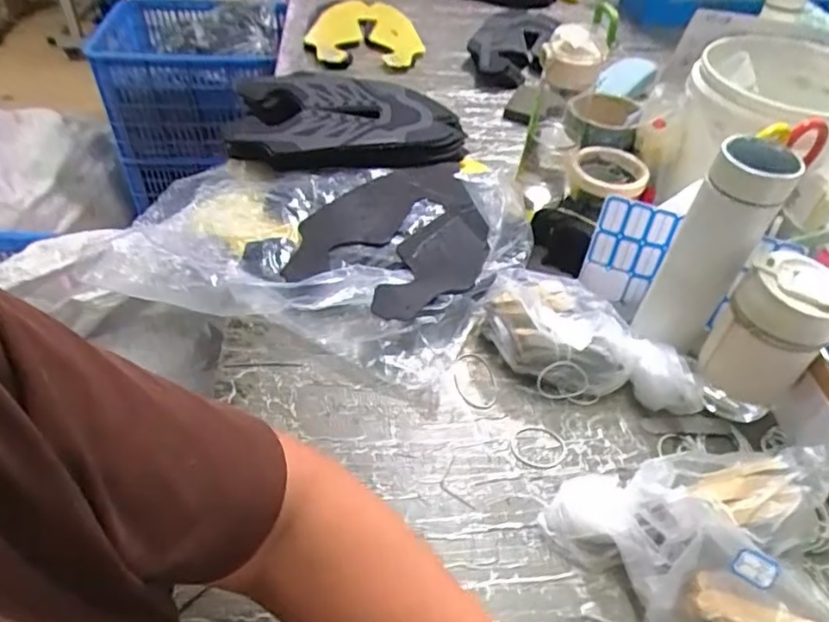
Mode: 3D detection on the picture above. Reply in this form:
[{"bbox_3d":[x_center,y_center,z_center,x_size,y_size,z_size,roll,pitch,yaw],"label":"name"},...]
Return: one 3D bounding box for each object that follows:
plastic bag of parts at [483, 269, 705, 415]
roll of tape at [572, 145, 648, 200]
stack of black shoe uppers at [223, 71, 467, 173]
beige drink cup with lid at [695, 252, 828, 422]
[{"bbox_3d":[0.176,0.029,0.603,0.218,0.067,0.114,23,47,17],"label":"plastic bag of parts"},{"bbox_3d":[0.245,-0.173,0.750,0.093,0.017,0.103,19,46,14],"label":"roll of tape"},{"bbox_3d":[-0.093,-0.274,0.854,0.323,0.058,0.231,5,44,0],"label":"stack of black shoe uppers"},{"bbox_3d":[0.312,0.032,0.538,0.076,0.154,0.074,3,44,-3],"label":"beige drink cup with lid"}]

